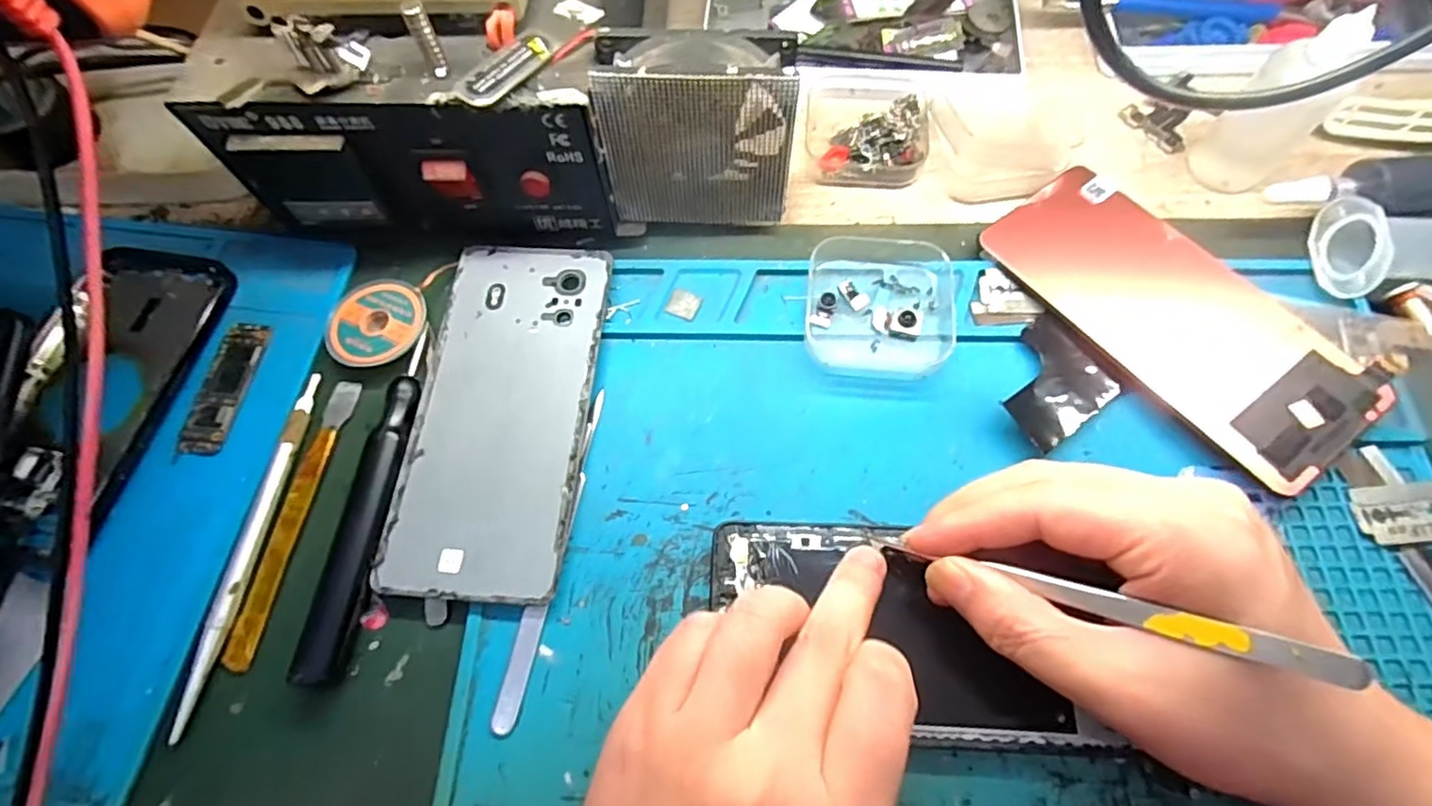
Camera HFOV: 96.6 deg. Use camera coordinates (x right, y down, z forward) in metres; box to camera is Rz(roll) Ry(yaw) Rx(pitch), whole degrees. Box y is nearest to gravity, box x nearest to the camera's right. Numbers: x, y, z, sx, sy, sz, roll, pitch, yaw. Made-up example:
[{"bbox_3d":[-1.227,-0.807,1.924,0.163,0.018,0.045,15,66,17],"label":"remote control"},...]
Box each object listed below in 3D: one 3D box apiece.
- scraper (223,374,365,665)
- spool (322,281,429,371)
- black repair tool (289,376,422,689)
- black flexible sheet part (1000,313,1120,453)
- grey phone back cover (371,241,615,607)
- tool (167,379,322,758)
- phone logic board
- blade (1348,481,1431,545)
[{"bbox_3d":[-0.175,0.046,0.265,0.013,0.007,0.119,7,69,5],"label":"scraper"},{"bbox_3d":[-0.156,-0.036,0.292,0.045,0.008,0.044,-1,68,2],"label":"spool"},{"bbox_3d":[-0.142,0.046,0.255,0.019,0.010,0.121,3,68,4],"label":"black repair tool"},{"bbox_3d":[0.141,-0.010,0.270,0.052,0.010,0.044,-35,71,-11],"label":"black flexible sheet part"},{"bbox_3d":[-0.090,0.002,0.275,0.072,0.007,0.158,3,68,4],"label":"grey phone back cover"},{"bbox_3d":[-0.189,0.054,0.257,0.011,0.006,0.143,4,68,4],"label":"tool"},{"bbox_3d":[-0.219,-0.008,0.283,0.020,0.004,0.063,5,68,5],"label":"phone logic board"},{"bbox_3d":[0.267,0.042,0.244,0.039,0.004,0.022,-7,63,7],"label":"blade"}]

